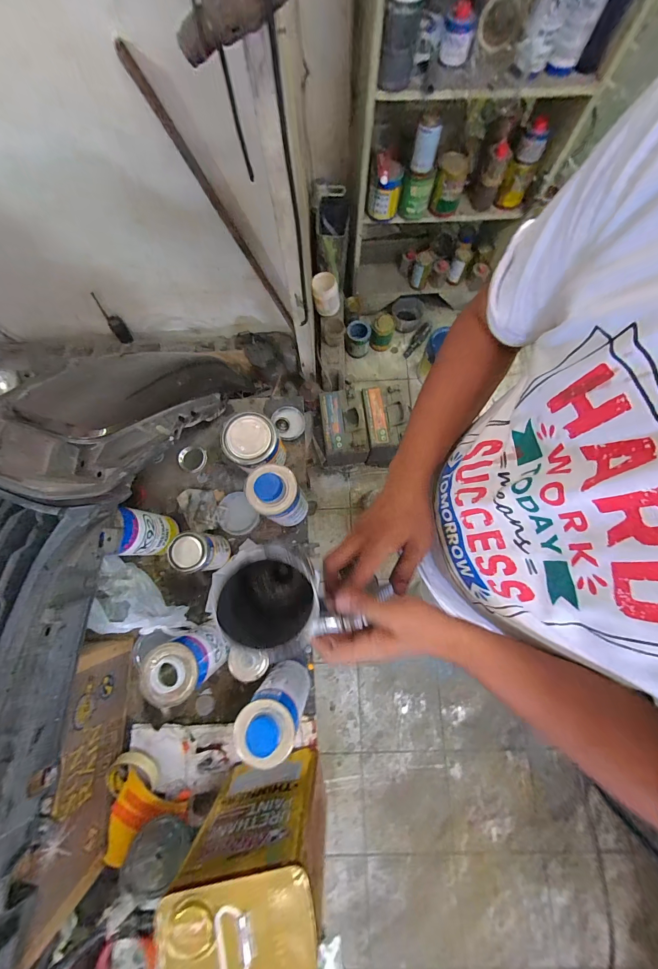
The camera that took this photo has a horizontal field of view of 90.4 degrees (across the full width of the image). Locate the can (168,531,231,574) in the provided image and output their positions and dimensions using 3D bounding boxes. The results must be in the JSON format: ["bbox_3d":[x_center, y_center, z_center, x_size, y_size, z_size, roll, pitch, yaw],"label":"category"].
[{"bbox_3d":[-0.239,0.131,0.625,0.068,0.146,0.067,0,77,1],"label":"can"}]

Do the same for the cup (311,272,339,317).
[{"bbox_3d":[-0.011,-0.755,1.315,0.104,0.135,0.081,-9,77,-1],"label":"cup"}]

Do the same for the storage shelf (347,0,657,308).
[{"bbox_3d":[0.431,-1.185,1.089,0.651,1.049,0.450,1,77,2],"label":"storage shelf"}]

